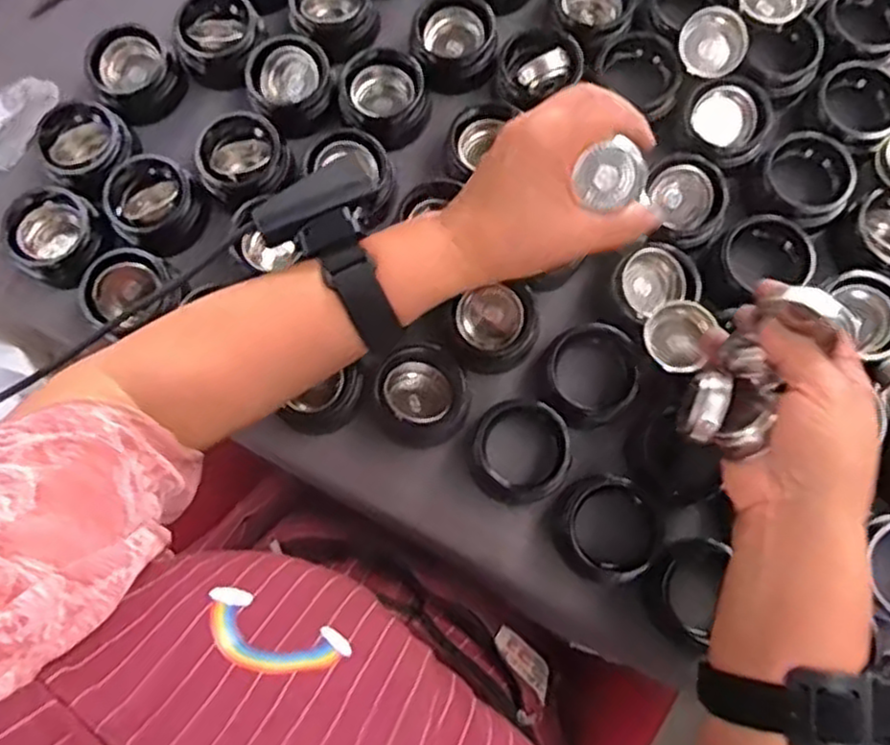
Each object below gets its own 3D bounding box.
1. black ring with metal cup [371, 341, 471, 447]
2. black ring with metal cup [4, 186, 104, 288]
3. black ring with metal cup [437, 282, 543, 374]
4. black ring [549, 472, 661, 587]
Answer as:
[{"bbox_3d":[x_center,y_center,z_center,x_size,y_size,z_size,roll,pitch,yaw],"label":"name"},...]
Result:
[{"bbox_3d":[-0.014,0.013,0.482,0.060,0.030,0.064,0,76,0],"label":"black ring with metal cup"},{"bbox_3d":[-0.274,-0.094,0.519,0.059,0.029,0.072,-33,78,-7],"label":"black ring with metal cup"},{"bbox_3d":[0.033,-0.032,0.492,0.063,0.024,0.057,-44,80,-9],"label":"black ring with metal cup"},{"bbox_3d":[0.106,0.099,0.468,0.071,0.022,0.066,0,76,0],"label":"black ring"}]

